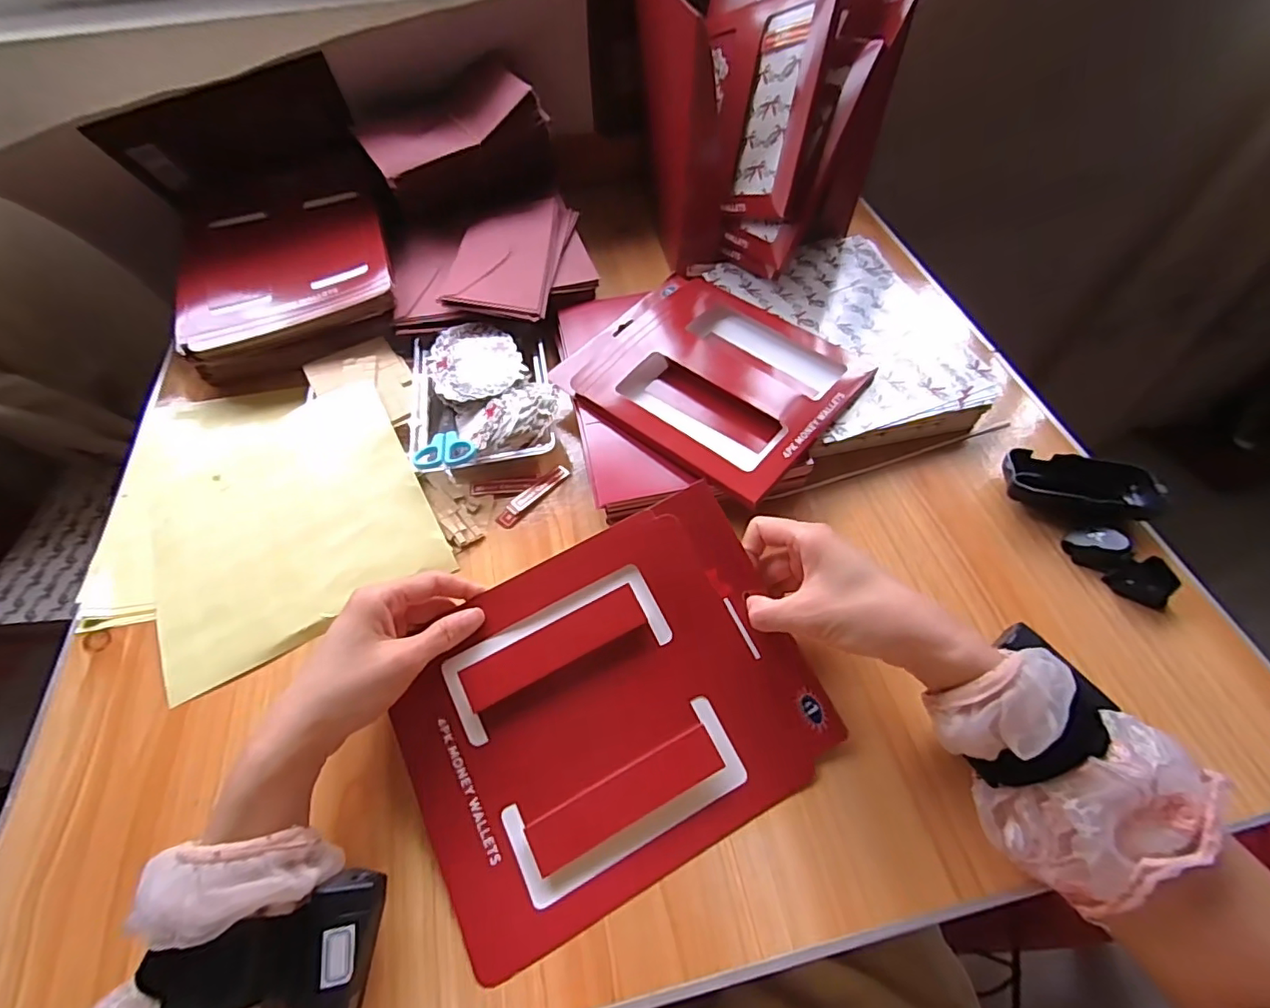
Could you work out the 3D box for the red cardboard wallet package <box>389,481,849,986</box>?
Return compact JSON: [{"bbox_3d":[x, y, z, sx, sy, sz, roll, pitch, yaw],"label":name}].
[{"bbox_3d":[-0.018,0.129,0.360,0.255,0.017,0.202,-26,75,-8],"label":"red cardboard wallet package"}]

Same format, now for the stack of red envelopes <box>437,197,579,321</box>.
[{"bbox_3d":[-0.134,-0.265,0.597,0.110,0.019,0.192,6,56,5],"label":"stack of red envelopes"}]

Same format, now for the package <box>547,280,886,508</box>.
[{"bbox_3d":[0.069,-0.122,0.514,0.233,0.017,0.196,36,64,23],"label":"package"}]

